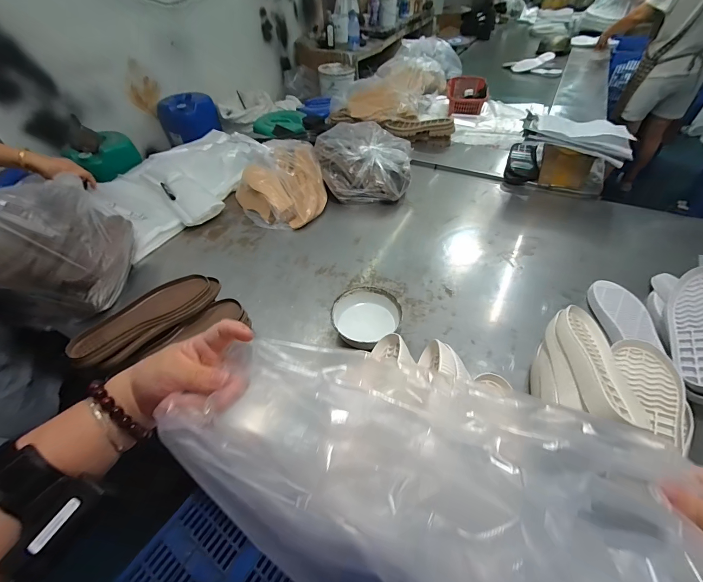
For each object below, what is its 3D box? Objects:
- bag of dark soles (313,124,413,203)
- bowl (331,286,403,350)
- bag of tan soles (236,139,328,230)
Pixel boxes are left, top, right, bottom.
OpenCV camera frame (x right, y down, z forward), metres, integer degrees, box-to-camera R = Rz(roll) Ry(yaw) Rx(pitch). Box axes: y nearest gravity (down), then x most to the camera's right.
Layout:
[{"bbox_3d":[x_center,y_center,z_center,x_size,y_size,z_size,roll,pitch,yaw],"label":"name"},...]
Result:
[{"bbox_3d":[0.036,-0.436,1.071,0.336,0.163,0.279,8,49,11],"label":"bag of dark soles"},{"bbox_3d":[0.030,0.057,0.720,0.138,0.054,0.136,-2,47,2],"label":"bowl"},{"bbox_3d":[-0.235,-0.347,1.047,0.284,0.124,0.336,-15,48,-9],"label":"bag of tan soles"}]

